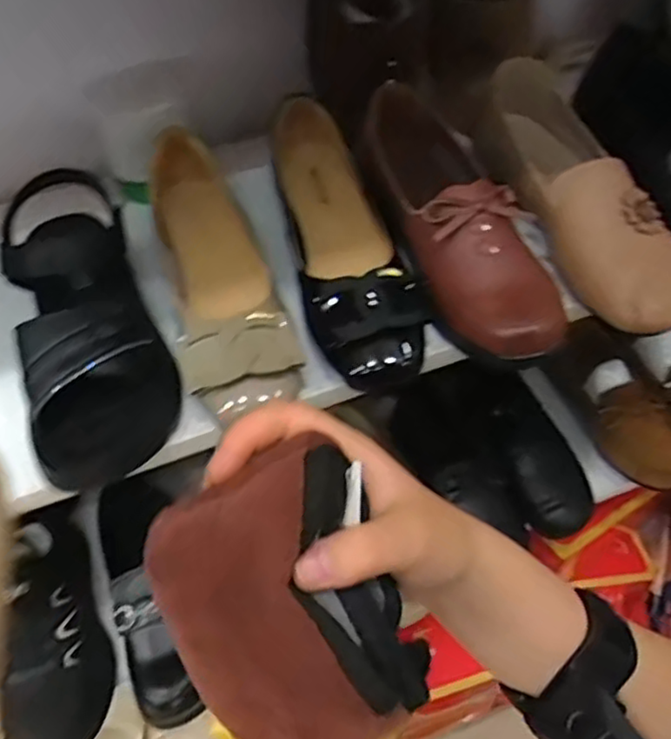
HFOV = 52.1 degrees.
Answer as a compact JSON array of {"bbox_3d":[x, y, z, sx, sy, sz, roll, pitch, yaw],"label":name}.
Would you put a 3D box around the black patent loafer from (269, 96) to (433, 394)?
[{"bbox_3d":[0.008,-0.091,0.461,0.073,0.076,0.208,-10,50,-4],"label":"black patent loafer"}]

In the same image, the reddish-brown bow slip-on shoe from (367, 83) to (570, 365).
[{"bbox_3d":[0.086,-0.103,0.460,0.084,0.071,0.208,-11,50,-6],"label":"reddish-brown bow slip-on shoe"}]

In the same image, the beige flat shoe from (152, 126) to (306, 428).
[{"bbox_3d":[-0.077,-0.069,0.450,0.067,0.071,0.198,-14,50,-8],"label":"beige flat shoe"}]

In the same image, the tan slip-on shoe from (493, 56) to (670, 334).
[{"bbox_3d":[0.176,-0.126,0.469,0.086,0.087,0.202,-15,50,-9],"label":"tan slip-on shoe"}]

